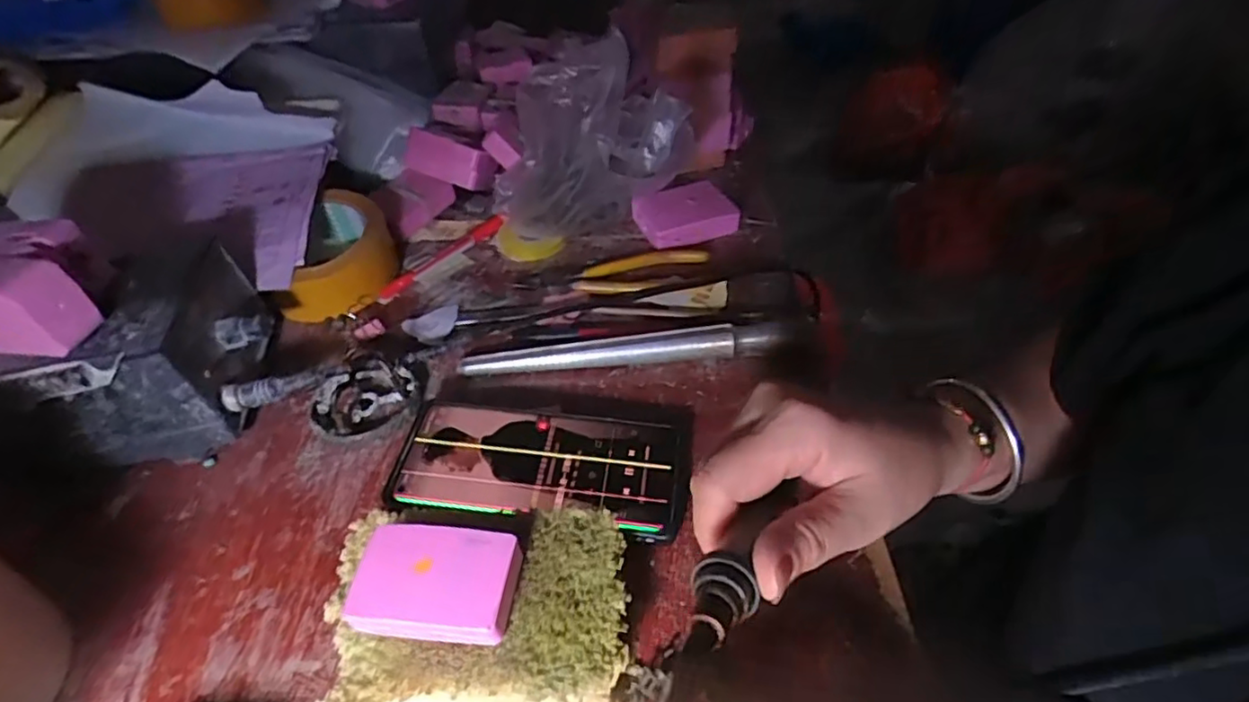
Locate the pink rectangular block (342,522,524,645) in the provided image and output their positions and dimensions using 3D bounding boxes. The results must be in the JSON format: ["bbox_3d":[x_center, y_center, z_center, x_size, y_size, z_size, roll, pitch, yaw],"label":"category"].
[{"bbox_3d":[-0.082,0.104,0.277,0.069,0.021,0.047,5,46,6],"label":"pink rectangular block"}]

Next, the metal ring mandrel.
[{"bbox_3d":[0.007,-0.002,0.434,0.231,0.022,0.017,-6,46,-4],"label":"metal ring mandrel"}]

